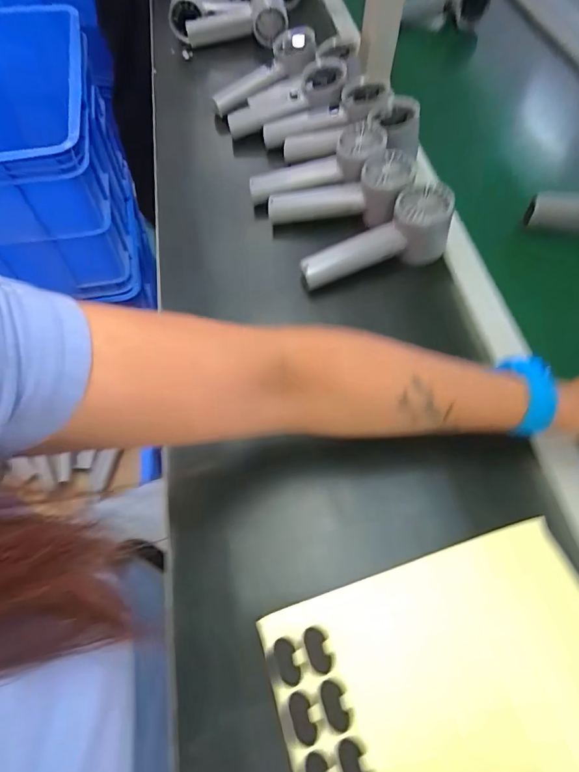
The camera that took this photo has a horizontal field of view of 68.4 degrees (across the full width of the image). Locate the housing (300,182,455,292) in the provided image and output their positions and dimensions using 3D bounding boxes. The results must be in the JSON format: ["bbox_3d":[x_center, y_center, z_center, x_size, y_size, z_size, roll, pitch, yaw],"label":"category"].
[{"bbox_3d":[0.087,-0.144,0.441,0.159,0.061,0.051,-22,63,5],"label":"housing"}]

